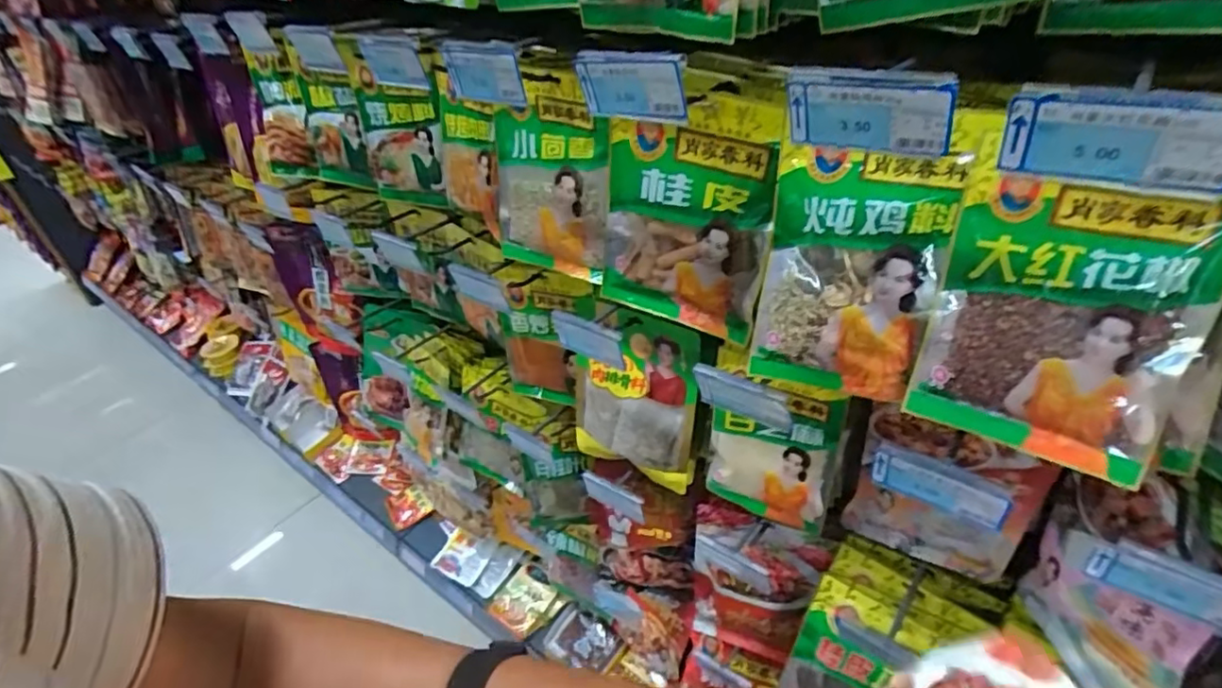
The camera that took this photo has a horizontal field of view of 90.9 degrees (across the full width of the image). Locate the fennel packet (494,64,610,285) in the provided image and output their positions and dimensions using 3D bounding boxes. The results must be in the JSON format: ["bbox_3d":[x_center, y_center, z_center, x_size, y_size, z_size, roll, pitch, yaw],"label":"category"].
[{"bbox_3d":[-0.060,-0.160,0.573,0.139,0.185,0.017,20,35,29],"label":"fennel packet"}]

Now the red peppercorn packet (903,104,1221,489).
[{"bbox_3d":[0.248,-0.021,0.331,0.123,0.179,0.011,22,28,35],"label":"red peppercorn packet"}]

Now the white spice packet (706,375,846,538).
[{"bbox_3d":[0.153,0.107,0.579,0.115,0.159,0.025,11,39,20],"label":"white spice packet"}]

